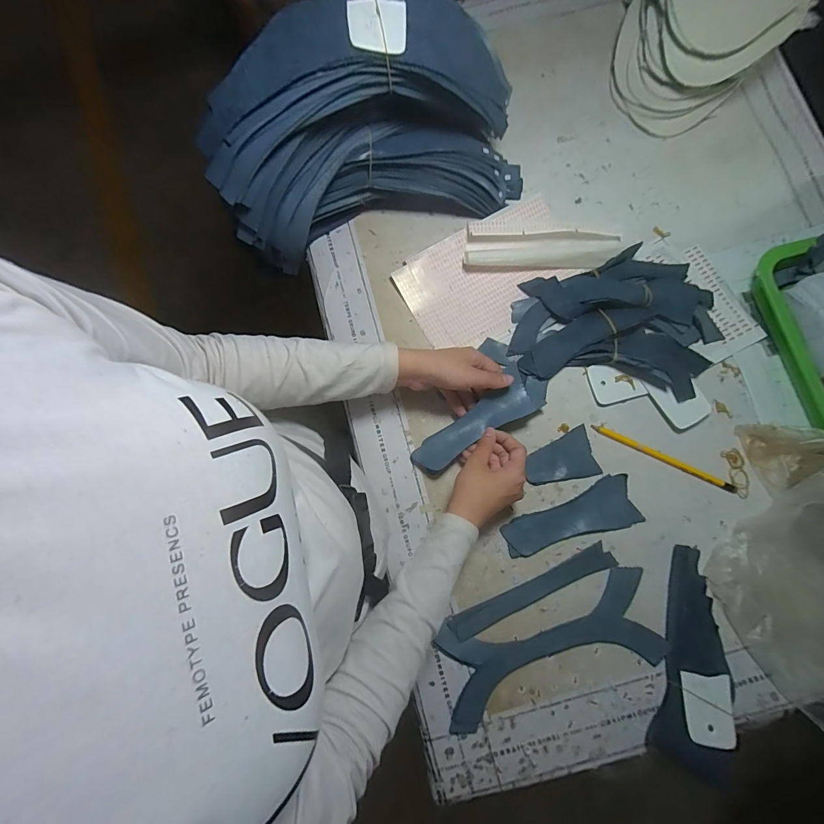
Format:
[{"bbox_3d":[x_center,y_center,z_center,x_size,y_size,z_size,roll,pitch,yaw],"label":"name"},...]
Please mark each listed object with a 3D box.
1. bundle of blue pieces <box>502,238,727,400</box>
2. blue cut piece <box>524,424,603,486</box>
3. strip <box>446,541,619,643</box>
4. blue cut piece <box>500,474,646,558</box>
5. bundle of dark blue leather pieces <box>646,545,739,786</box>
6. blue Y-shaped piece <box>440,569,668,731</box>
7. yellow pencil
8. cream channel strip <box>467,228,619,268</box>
[{"bbox_3d":[0.256,-0.118,0.497,0.248,0.032,0.180,10,80,2],"label":"bundle of blue pieces"},{"bbox_3d":[0.180,0.057,0.483,0.085,0.004,0.057,-16,80,-2],"label":"blue cut piece"},{"bbox_3d":[0.139,0.207,0.458,0.202,0.004,0.028,-24,80,-4],"label":"strip"},{"bbox_3d":[0.187,0.127,0.470,0.159,0.008,0.058,-20,80,-3],"label":"blue cut piece"},{"bbox_3d":[0.315,0.265,0.431,0.078,0.031,0.214,17,80,4],"label":"bundle of dark blue leather pieces"},{"bbox_3d":[0.154,0.264,0.446,0.247,0.007,0.105,-16,80,-2],"label":"blue Y-shaped piece"},{"bbox_3d":[0.304,0.055,0.480,0.176,0.004,0.009,25,81,5],"label":"yellow pencil"},{"bbox_3d":[0.170,-0.208,0.515,0.200,0.025,0.045,-2,80,0],"label":"cream channel strip"}]

